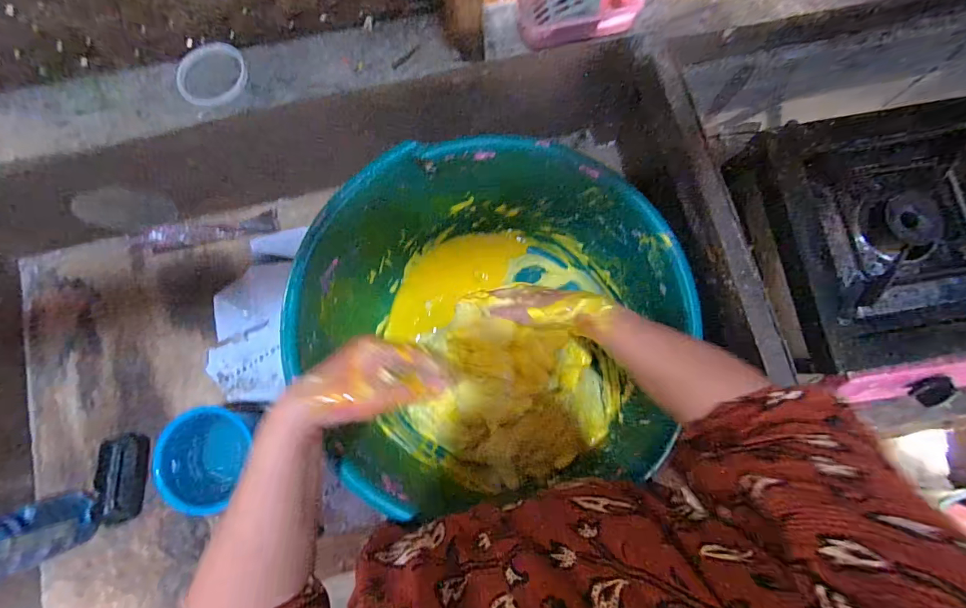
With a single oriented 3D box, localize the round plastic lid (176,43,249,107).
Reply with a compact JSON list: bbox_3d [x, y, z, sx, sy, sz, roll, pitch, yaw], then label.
[{"bbox_3d":[-0.365,-0.309,0.556,0.091,0.012,0.081,-17,81,-1],"label":"round plastic lid"}]

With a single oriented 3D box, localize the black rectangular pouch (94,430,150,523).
[{"bbox_3d":[-0.512,0.246,0.582,0.050,0.024,0.116,-2,81,1],"label":"black rectangular pouch"}]

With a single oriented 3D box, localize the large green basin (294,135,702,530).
[{"bbox_3d":[0.006,0.018,0.516,0.404,0.175,0.376,0,81,2],"label":"large green basin"}]

